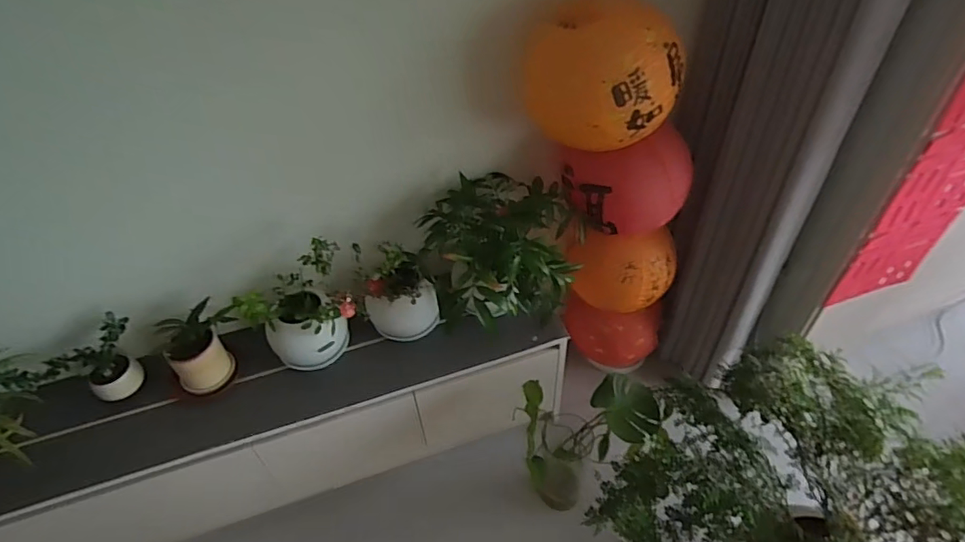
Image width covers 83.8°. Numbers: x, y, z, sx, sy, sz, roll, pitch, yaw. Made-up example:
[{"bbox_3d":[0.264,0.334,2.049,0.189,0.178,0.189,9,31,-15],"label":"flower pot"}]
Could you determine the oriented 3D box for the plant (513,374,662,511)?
[{"bbox_3d":[0.234,0.416,1.281,0.284,0.418,0.244,0,46,1],"label":"plant"}]

